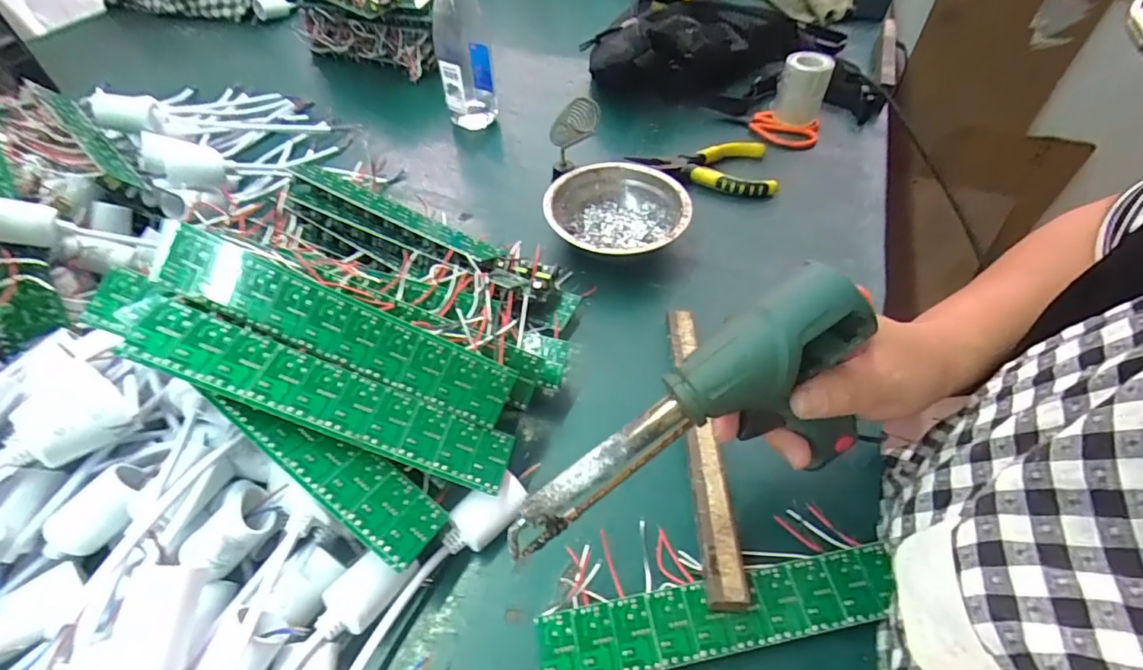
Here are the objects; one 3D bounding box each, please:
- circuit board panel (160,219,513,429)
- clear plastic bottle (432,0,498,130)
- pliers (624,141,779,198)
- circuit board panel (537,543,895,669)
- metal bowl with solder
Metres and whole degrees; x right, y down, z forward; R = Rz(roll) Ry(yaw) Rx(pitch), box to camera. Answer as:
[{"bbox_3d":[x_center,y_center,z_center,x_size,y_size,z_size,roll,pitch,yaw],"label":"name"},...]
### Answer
[{"bbox_3d":[-0.134,-0.004,0.304,0.204,0.012,0.040,25,92,-8],"label":"circuit board panel"},{"bbox_3d":[-0.123,-0.335,0.578,0.062,0.202,0.066,-10,52,-8],"label":"clear plastic bottle"},{"bbox_3d":[0.138,-0.170,0.543,0.143,0.027,0.069,-2,51,-2],"label":"pliers"},{"bbox_3d":[0.081,0.149,0.277,0.194,0.005,0.035,-9,52,-5],"label":"circuit board panel"},{"bbox_3d":[0.040,-0.109,0.482,0.124,0.046,0.121,-6,51,-5],"label":"metal bowl with solder"}]

